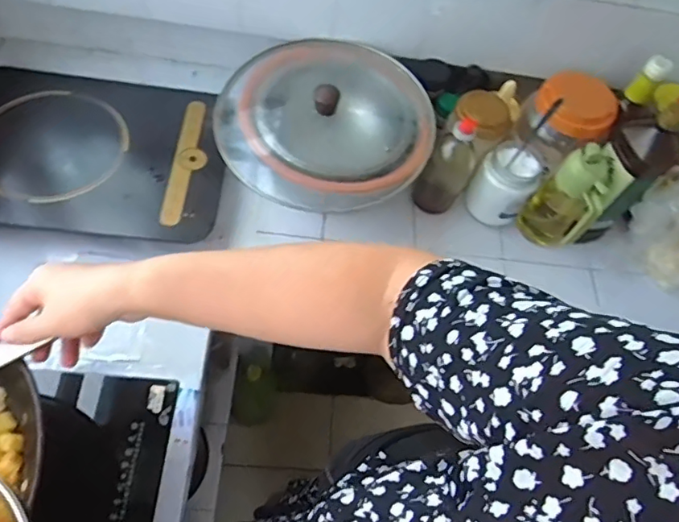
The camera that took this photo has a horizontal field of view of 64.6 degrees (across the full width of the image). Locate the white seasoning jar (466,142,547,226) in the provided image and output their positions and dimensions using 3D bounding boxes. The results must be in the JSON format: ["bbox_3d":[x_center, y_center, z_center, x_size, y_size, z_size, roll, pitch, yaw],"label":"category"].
[{"bbox_3d":[0.268,-0.125,0.858,0.088,0.100,0.096,35,63,15],"label":"white seasoning jar"}]

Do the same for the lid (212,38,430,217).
[{"bbox_3d":[-0.021,-0.215,0.794,0.317,0.071,0.283,0,60,-4],"label":"lid"}]

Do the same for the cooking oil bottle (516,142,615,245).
[{"bbox_3d":[0.353,-0.095,0.834,0.098,0.172,0.069,39,65,17],"label":"cooking oil bottle"}]

